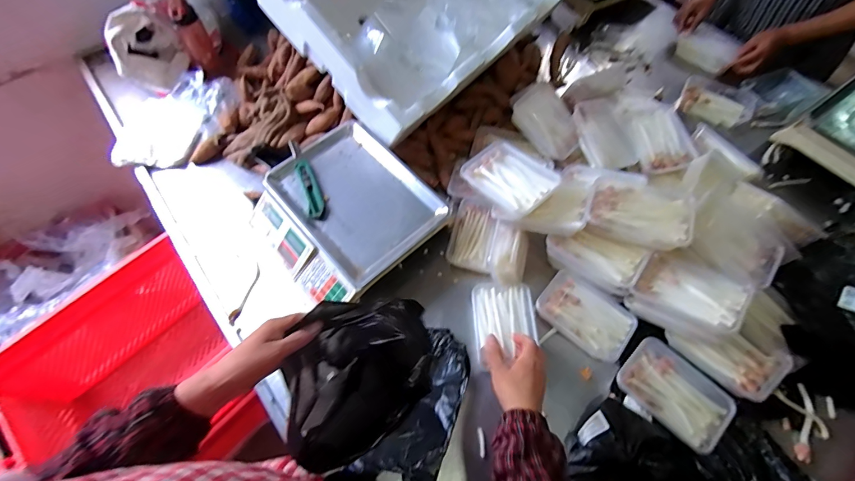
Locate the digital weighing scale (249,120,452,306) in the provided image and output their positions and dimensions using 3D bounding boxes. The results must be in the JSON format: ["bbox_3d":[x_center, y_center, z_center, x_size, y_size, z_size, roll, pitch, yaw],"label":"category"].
[{"bbox_3d":[-0.174,-0.057,0.815,0.320,0.079,0.335,-40,68,-18],"label":"digital weighing scale"}]

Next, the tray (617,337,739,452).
[{"bbox_3d":[0.419,0.257,0.663,0.165,0.035,0.109,41,70,20],"label":"tray"}]

